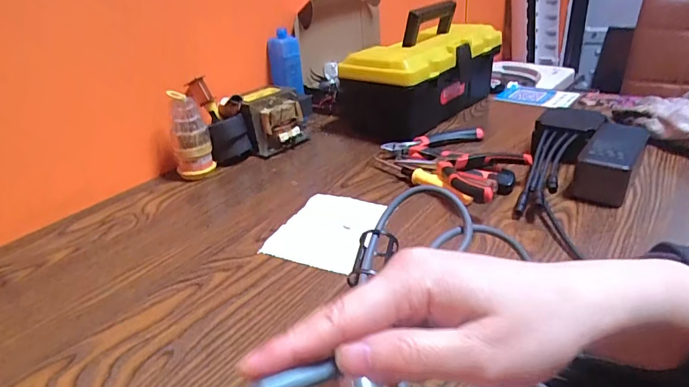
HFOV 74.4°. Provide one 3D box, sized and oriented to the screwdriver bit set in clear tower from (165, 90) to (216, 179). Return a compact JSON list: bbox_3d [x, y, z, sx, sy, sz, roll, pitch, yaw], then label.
[{"bbox_3d":[-0.213,-0.077,0.625,0.051,0.118,0.039,-13,29,-17],"label":"screwdriver bit set in clear tower"}]

